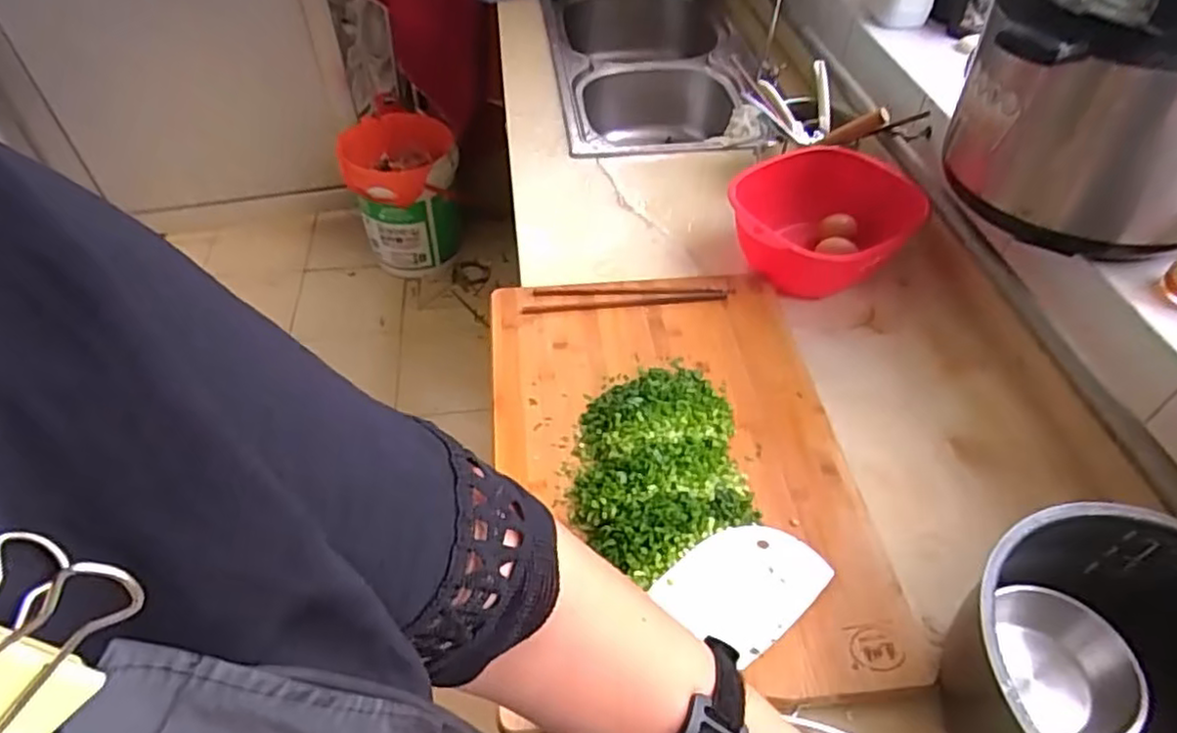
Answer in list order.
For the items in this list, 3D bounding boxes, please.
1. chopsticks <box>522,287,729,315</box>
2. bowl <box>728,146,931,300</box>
[{"bbox_3d":[0.046,-0.081,0.820,0.241,0.011,0.039,-2,48,-3],"label":"chopsticks"},{"bbox_3d":[0.298,-0.179,0.878,0.230,0.095,0.227,0,48,0],"label":"bowl"}]

